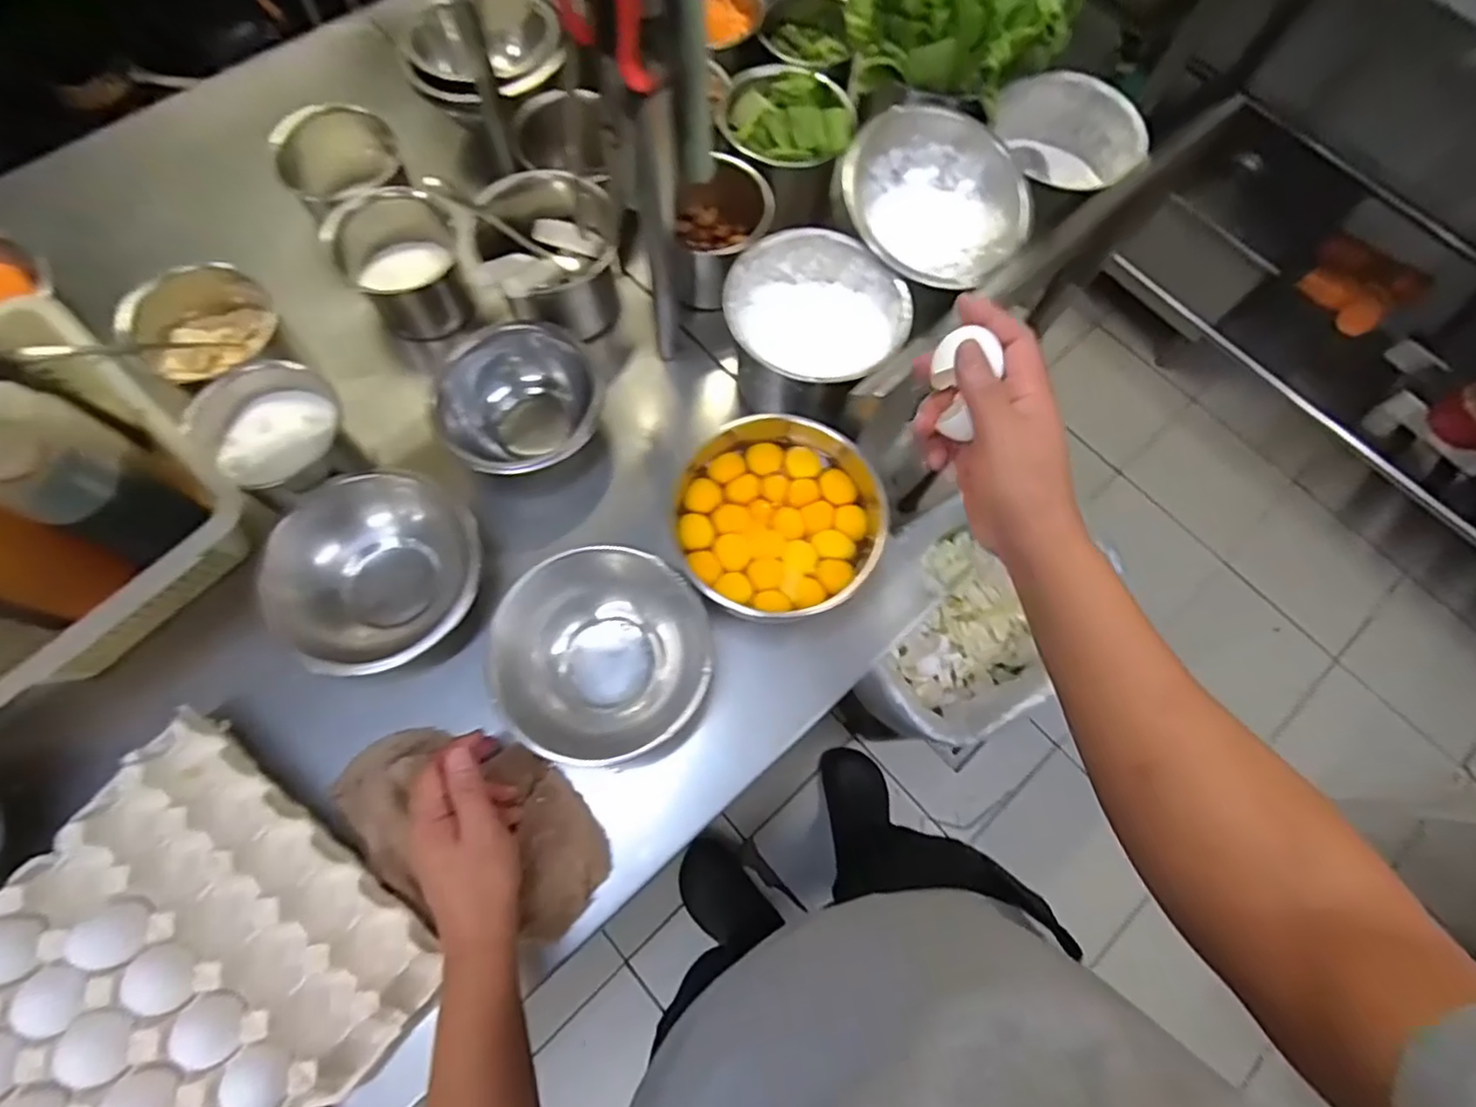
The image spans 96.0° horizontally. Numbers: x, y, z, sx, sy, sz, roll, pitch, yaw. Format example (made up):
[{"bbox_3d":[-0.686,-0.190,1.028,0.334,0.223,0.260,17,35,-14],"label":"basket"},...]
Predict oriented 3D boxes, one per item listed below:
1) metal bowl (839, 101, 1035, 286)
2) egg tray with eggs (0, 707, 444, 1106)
[{"bbox_3d":[0.182,-0.324,0.630,0.162,0.084,0.161,0,72,-1],"label":"metal bowl"},{"bbox_3d":[-0.403,0.312,0.452,0.281,0.050,0.295,37,75,10],"label":"egg tray with eggs"}]

